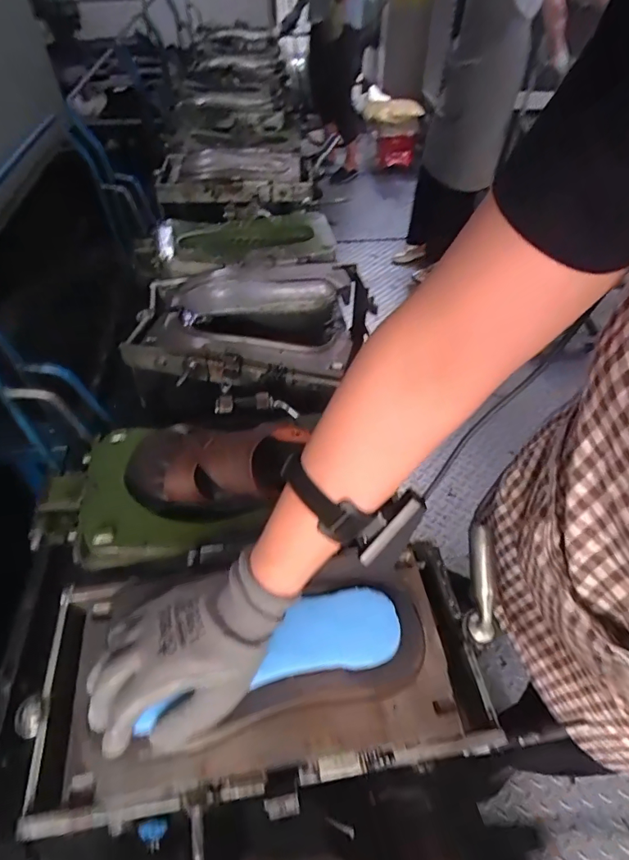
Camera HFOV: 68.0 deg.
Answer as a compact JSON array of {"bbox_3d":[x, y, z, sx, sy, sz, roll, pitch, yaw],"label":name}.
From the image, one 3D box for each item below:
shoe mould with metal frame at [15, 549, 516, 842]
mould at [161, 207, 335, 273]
[{"bbox_3d":[-0.050,0.213,0.433,0.399,0.057,0.213,-7,49,-4],"label":"shoe mould with metal frame"},{"bbox_3d":[-0.140,-0.392,1.003,0.360,0.066,0.221,-11,52,-12],"label":"mould"}]

